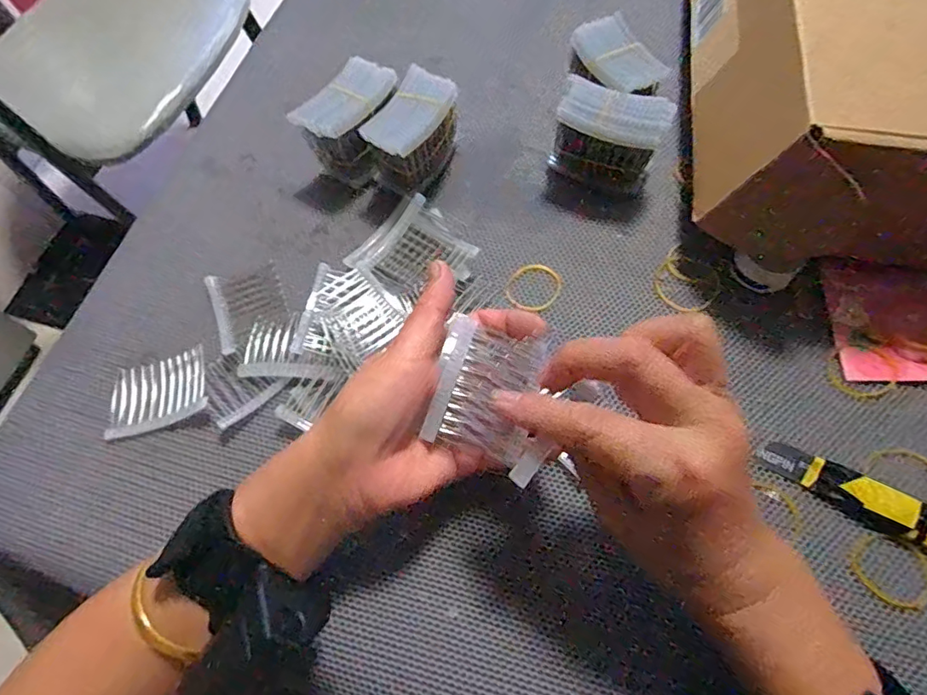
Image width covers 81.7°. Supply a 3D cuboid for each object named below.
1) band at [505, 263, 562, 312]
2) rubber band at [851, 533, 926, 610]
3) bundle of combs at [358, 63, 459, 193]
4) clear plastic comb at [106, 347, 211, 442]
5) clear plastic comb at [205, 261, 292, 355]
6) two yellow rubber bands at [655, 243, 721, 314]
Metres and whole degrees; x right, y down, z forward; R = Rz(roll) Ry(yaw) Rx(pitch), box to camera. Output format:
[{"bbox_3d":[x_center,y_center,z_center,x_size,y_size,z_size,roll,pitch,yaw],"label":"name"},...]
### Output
[{"bbox_3d":[0.045,-0.039,0.343,0.031,0.004,0.039,30,63,12],"label":"band"},{"bbox_3d":[0.215,0.112,0.268,0.035,0.004,0.032,-6,67,14],"label":"rubber band"},{"bbox_3d":[-0.034,-0.141,0.362,0.037,0.044,0.074,29,71,15],"label":"bundle of combs"},{"bbox_3d":[-0.185,0.028,0.326,0.058,0.005,0.045,-15,67,-3],"label":"clear plastic comb"},{"bbox_3d":[-0.138,-0.029,0.345,0.045,0.004,0.058,-22,67,-6],"label":"clear plastic comb"},{"bbox_3d":[0.140,-0.042,0.341,0.038,0.004,0.044,-37,70,-12],"label":"two yellow rubber bands"}]

